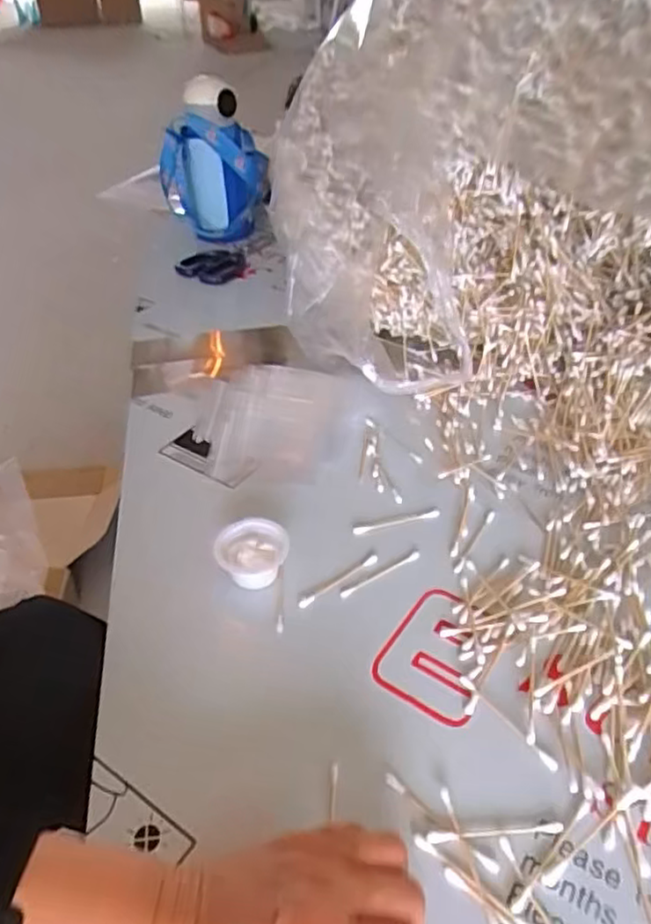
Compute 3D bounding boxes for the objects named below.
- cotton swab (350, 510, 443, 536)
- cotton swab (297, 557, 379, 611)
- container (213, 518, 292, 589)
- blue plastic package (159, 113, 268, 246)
[{"bbox_3d":[0.058,0.049,0.535,0.073,0.005,0.009,-10,42,-8],"label":"cotton swab"},{"bbox_3d":[0.010,0.088,0.489,0.072,0.004,0.010,-26,47,-25],"label":"cotton swab"},{"bbox_3d":[-0.054,0.072,0.494,0.051,0.031,0.055,-1,41,1],"label":"container"},{"bbox_3d":[-0.165,-0.418,0.969,0.150,0.159,0.110,-7,41,-6],"label":"blue plastic package"}]

